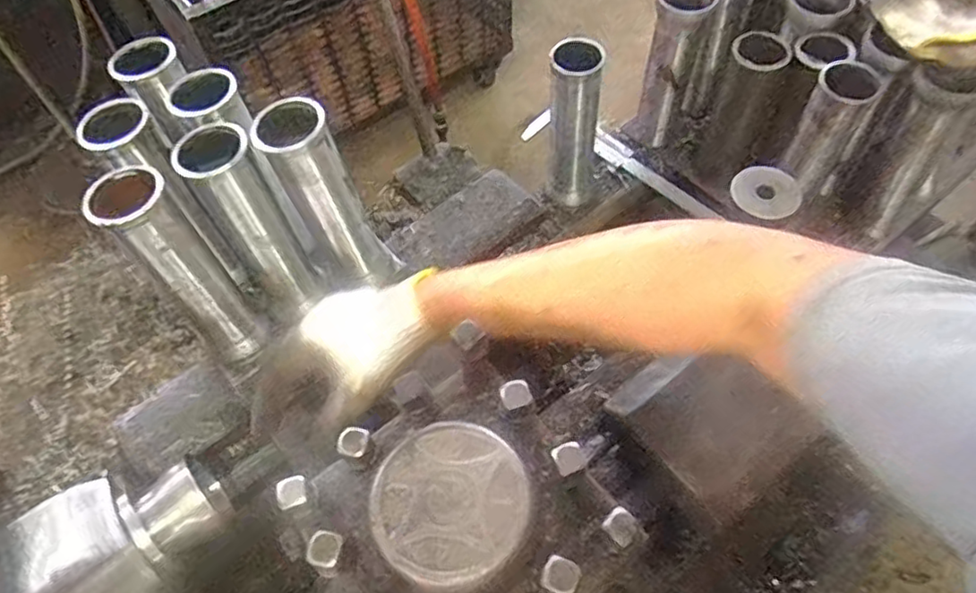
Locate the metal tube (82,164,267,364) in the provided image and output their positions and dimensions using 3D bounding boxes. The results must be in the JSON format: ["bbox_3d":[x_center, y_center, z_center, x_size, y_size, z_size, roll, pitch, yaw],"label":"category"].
[{"bbox_3d":[-0.233,-0.015,0.504,0.051,0.187,0.058,-38,63,-17],"label":"metal tube"}]

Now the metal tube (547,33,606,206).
[{"bbox_3d":[0.092,-0.182,0.688,0.050,0.183,0.058,10,60,11],"label":"metal tube"}]

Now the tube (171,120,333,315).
[{"bbox_3d":[-0.178,-0.049,0.510,0.049,0.185,0.046,-37,63,-17],"label":"tube"}]

